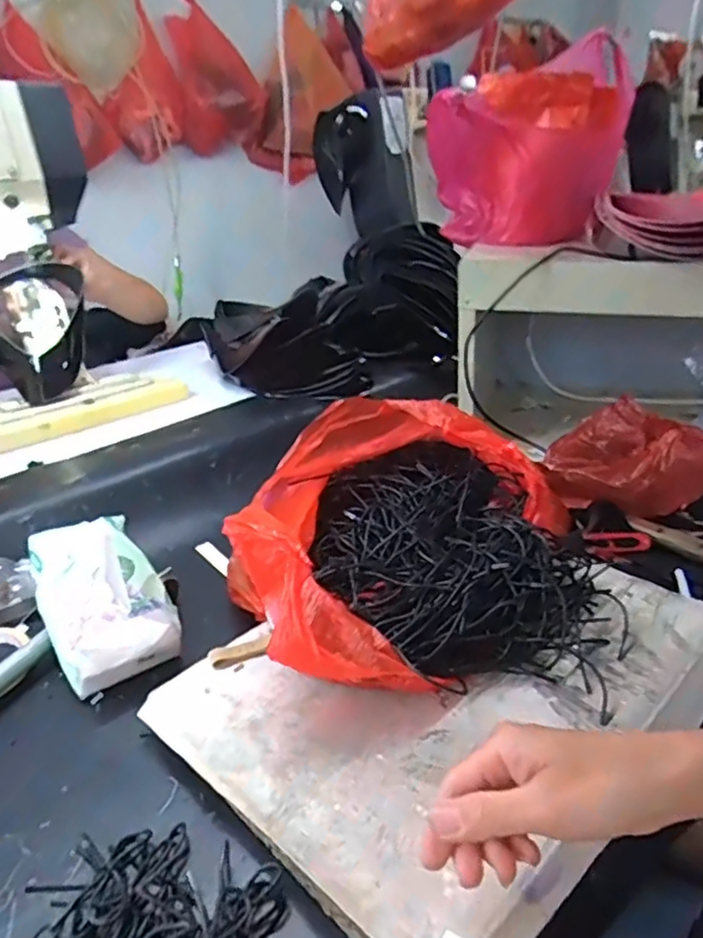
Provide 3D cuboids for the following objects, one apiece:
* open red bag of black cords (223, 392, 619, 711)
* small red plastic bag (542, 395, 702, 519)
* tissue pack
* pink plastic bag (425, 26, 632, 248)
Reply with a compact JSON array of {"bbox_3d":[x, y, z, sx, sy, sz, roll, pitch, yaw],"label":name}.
[{"bbox_3d":[0.069,0.047,0.601,0.318,0.108,0.358,-2,27,4],"label":"open red bag of black cords"},{"bbox_3d":[0.327,-0.020,0.756,0.180,0.081,0.194,5,28,18],"label":"small red plastic bag"},{"bbox_3d":[-0.227,0.114,0.582,0.098,0.106,0.136,-22,32,-32],"label":"tissue pack"},{"bbox_3d":[0.225,-0.428,0.880,0.266,0.222,0.145,-15,29,-20],"label":"pink plastic bag"}]

